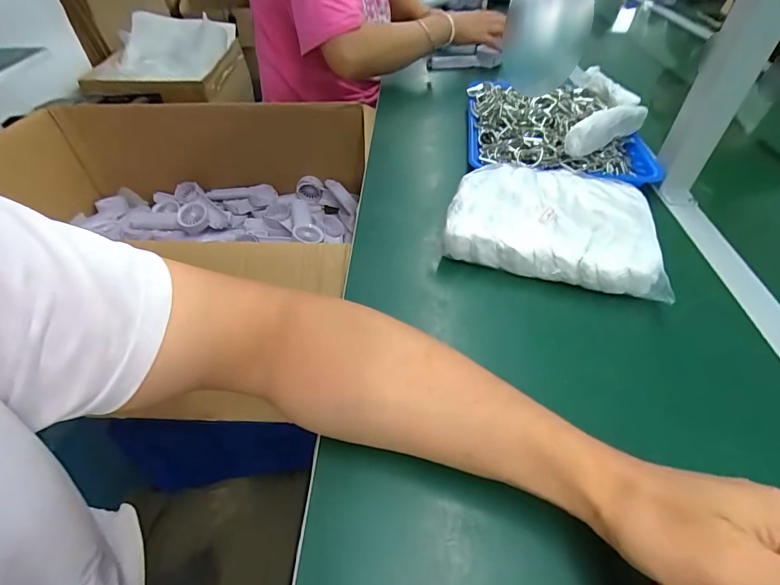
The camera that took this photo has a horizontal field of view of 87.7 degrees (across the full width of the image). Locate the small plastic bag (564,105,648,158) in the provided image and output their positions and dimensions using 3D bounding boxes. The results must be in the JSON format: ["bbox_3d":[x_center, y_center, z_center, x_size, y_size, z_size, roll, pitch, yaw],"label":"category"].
[{"bbox_3d":[0.291,-0.223,0.541,0.159,0.048,0.026,-30,52,-25],"label":"small plastic bag"}]

